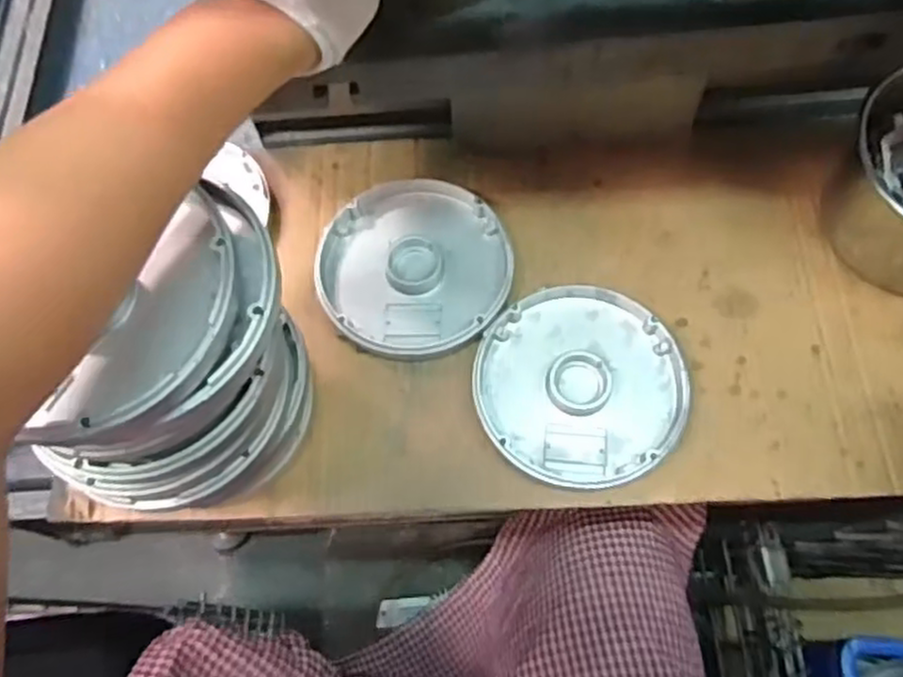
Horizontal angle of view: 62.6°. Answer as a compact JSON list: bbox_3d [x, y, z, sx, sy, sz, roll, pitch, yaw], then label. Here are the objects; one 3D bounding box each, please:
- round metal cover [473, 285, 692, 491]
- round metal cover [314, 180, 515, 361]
[{"bbox_3d":[0.088,0.031,0.506,0.138,0.016,0.135,0,68,1],"label":"round metal cover"},{"bbox_3d":[-0.027,-0.053,0.541,0.136,0.013,0.135,0,68,1],"label":"round metal cover"}]

